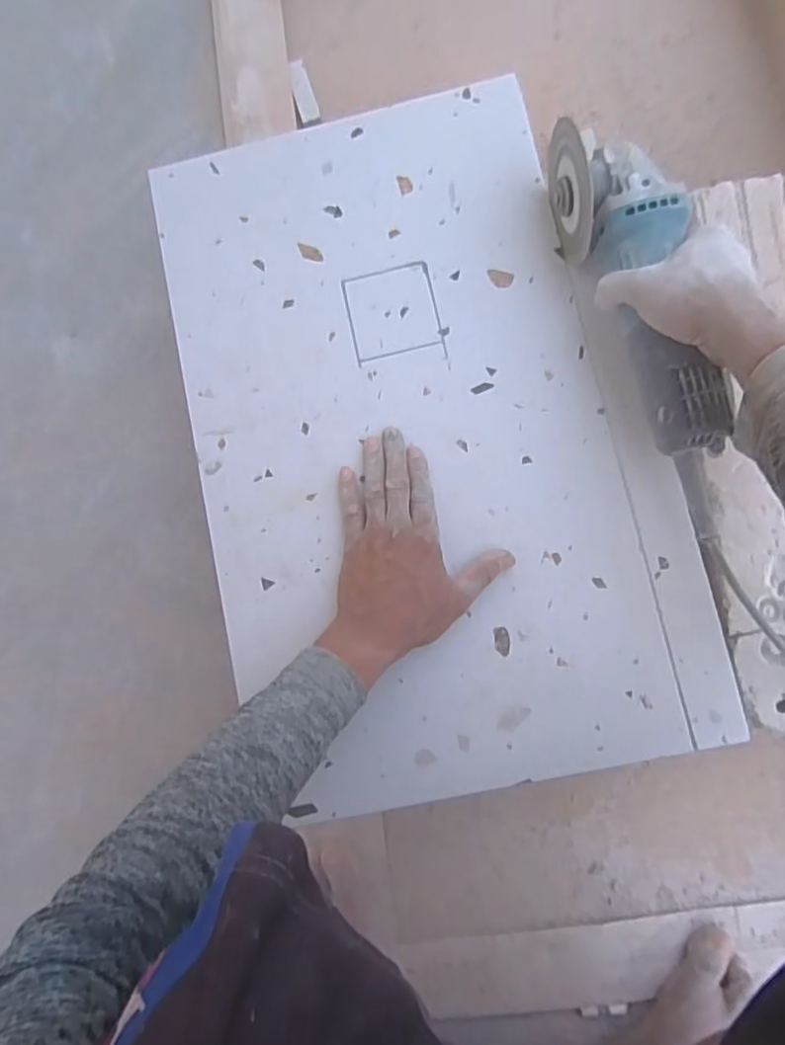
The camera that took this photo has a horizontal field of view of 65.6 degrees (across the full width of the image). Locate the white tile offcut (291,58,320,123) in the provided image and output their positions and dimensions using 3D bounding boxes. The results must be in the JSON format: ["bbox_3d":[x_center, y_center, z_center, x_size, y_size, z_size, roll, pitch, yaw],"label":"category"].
[{"bbox_3d":[-0.098,-0.474,0.667,0.020,0.004,0.075,-16,84,3],"label":"white tile offcut"}]

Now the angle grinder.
[{"bbox_3d":[0.192,-0.179,0.470,0.070,0.075,0.263,-15,83,3],"label":"angle grinder"}]

